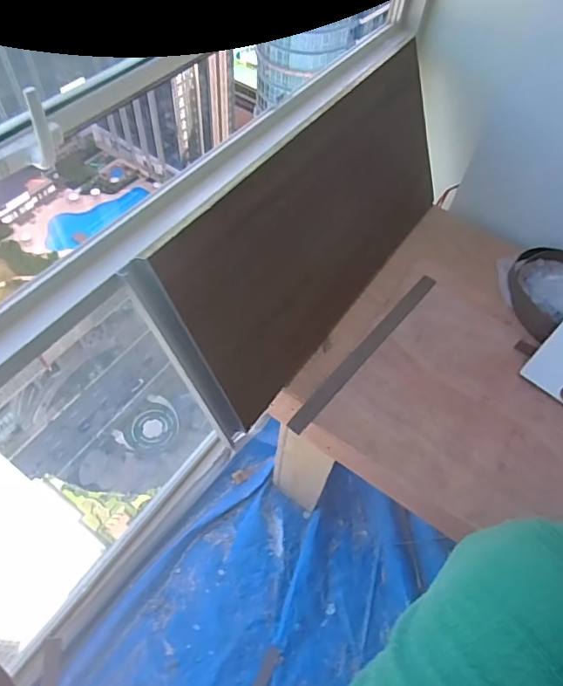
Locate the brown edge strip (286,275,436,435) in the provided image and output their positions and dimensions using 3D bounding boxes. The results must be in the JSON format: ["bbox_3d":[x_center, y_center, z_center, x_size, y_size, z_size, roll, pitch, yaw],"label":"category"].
[{"bbox_3d":[0.168,0.005,0.937,0.029,0.008,0.458,39,61,14],"label":"brown edge strip"}]

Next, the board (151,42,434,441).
[{"bbox_3d":[0.094,-0.213,0.872,0.015,0.342,0.700,18,54,36],"label":"board"}]

